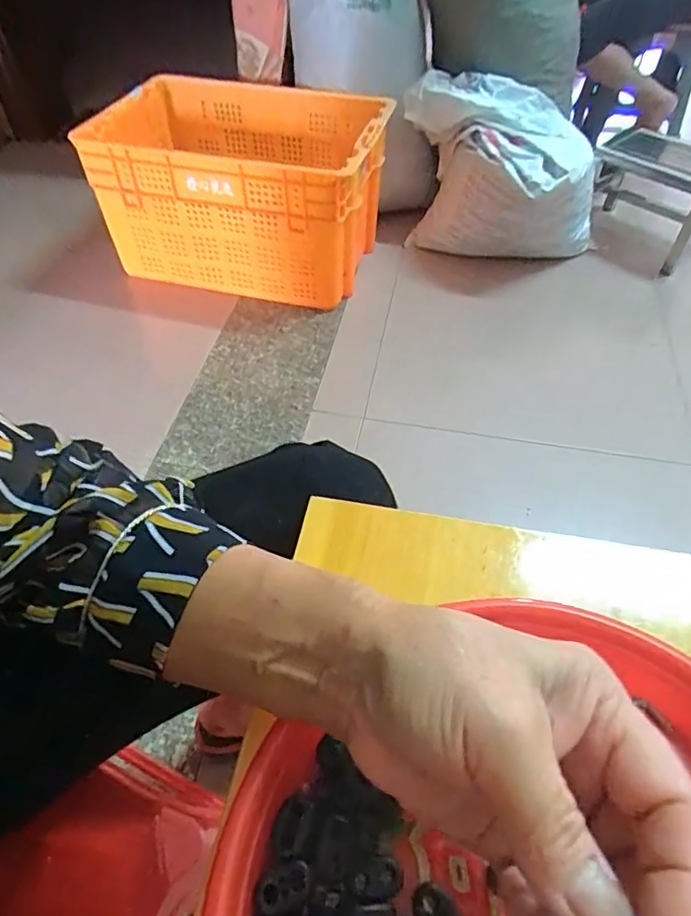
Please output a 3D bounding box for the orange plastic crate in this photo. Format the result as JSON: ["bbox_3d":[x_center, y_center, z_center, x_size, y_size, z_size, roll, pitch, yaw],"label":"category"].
[{"bbox_3d":[-0.214,-0.610,1.294,0.579,0.333,0.439,15,53,12],"label":"orange plastic crate"}]

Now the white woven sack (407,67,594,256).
[{"bbox_3d":[0.372,-0.667,1.347,0.417,0.354,0.303,33,58,23],"label":"white woven sack"}]

